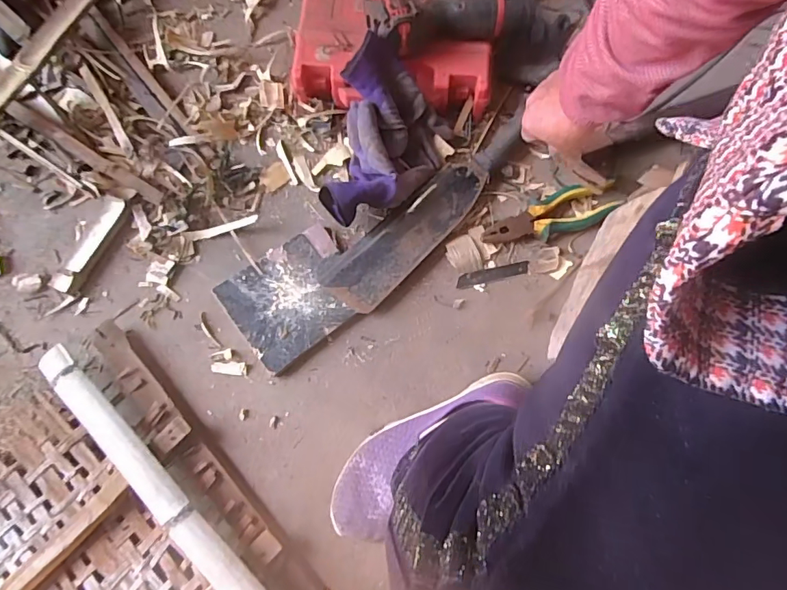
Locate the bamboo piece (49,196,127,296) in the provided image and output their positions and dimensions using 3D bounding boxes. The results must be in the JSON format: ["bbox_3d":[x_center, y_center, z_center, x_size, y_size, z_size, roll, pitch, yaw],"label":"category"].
[{"bbox_3d":[-0.373,-0.063,0.602,0.036,0.019,0.129,22,74,7],"label":"bamboo piece"}]

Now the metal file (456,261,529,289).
[{"bbox_3d":[0.123,-0.026,0.606,0.092,0.004,0.019,-13,74,-4],"label":"metal file"}]

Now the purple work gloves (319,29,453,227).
[{"bbox_3d":[-0.007,-0.185,0.589,0.125,0.101,0.210,9,74,6],"label":"purple work gloves"}]

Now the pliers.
[{"bbox_3d":[0.195,-0.102,0.614,0.174,0.026,0.056,-17,74,-5],"label":"pliers"}]

